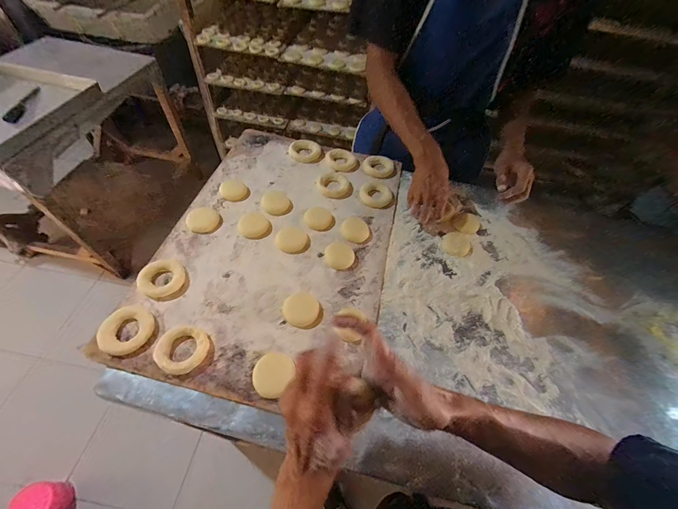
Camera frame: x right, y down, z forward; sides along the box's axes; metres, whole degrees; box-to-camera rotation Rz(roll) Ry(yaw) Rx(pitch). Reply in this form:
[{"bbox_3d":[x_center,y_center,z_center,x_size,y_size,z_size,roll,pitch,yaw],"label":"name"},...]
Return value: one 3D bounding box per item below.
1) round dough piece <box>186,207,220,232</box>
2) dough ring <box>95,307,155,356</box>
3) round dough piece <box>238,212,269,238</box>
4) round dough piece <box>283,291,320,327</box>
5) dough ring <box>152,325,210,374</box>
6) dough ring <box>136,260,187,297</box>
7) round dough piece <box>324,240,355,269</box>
[{"bbox_3d":[-0.268,-0.070,0.576,0.060,0.022,0.051,-29,62,-23],"label":"round dough piece"},{"bbox_3d":[-0.326,0.115,0.444,0.070,0.012,0.072,2,55,-3],"label":"dough ring"},{"bbox_3d":[-0.174,-0.061,0.589,0.057,0.009,0.058,2,55,-3],"label":"round dough piece"},{"bbox_3d":[-0.064,0.092,0.496,0.059,0.006,0.060,2,55,-3],"label":"round dough piece"},{"bbox_3d":[-0.238,0.141,0.443,0.074,0.017,0.071,2,55,-3],"label":"dough ring"},{"bbox_3d":[-0.304,0.041,0.498,0.071,0.021,0.062,-25,61,-20],"label":"dough ring"},{"bbox_3d":[0.001,0.000,0.567,0.056,0.007,0.058,-4,56,-8],"label":"round dough piece"}]

